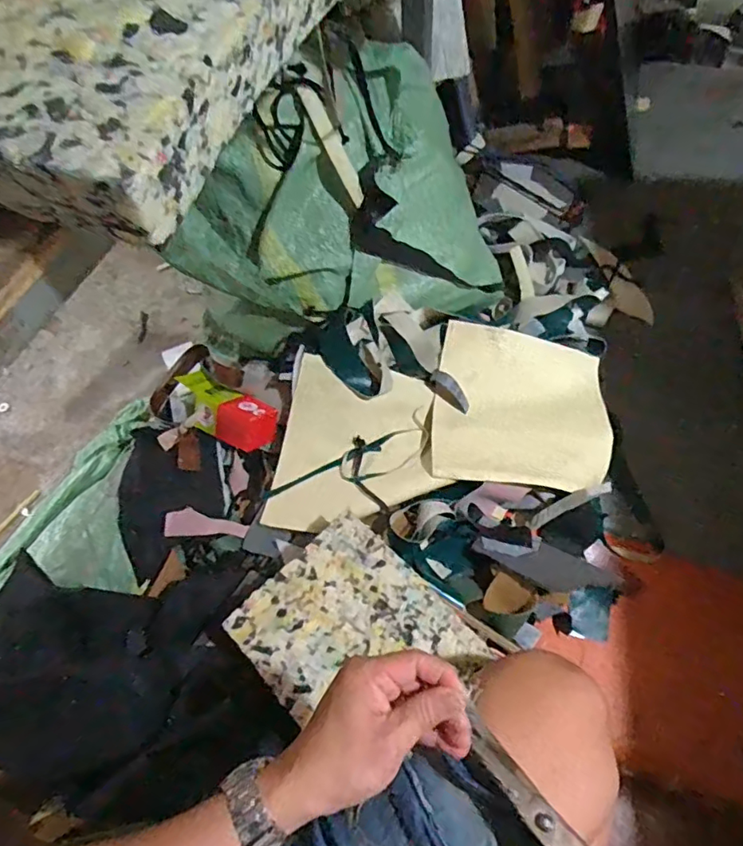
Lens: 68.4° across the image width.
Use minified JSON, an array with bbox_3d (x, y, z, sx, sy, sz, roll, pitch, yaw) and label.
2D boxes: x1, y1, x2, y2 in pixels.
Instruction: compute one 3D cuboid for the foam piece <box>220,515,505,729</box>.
[{"bbox_3d":[-0.018,0.252,0.646,0.209,0.014,0.244,-41,65,-18],"label":"foam piece"}]

